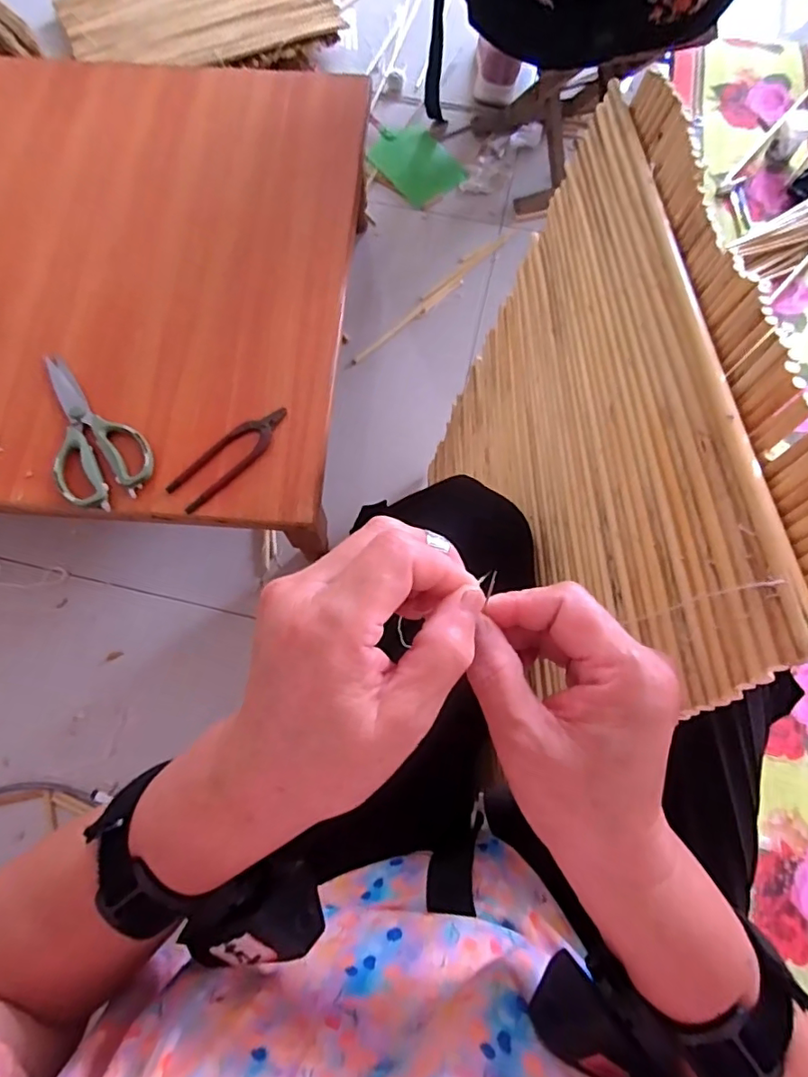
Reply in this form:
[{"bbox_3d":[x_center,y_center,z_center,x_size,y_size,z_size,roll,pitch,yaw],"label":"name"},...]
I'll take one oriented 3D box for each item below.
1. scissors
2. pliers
[{"bbox_3d":[-0.368,-0.122,0.618,0.096,0.017,0.215,-39,76,-9],"label":"scissors"},{"bbox_3d":[-0.194,-0.094,0.614,0.044,0.010,0.153,42,79,13],"label":"pliers"}]

